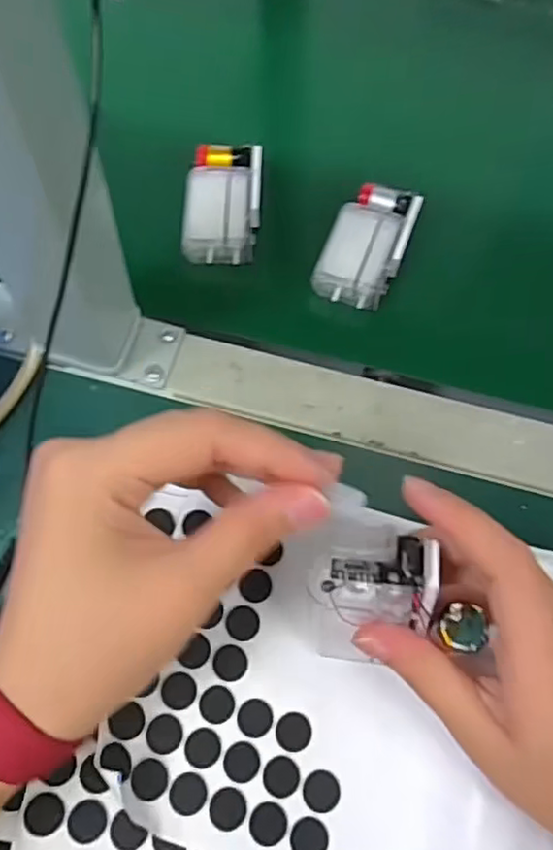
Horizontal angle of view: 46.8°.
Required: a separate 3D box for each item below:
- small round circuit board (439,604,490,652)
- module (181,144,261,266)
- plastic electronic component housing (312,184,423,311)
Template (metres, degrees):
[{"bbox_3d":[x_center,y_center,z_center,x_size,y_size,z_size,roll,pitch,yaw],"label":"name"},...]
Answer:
[{"bbox_3d":[0.062,0.067,0.214,0.015,0.005,0.015,0,64,0],"label":"small round circuit board"},{"bbox_3d":[-0.032,-0.132,0.378,0.043,0.022,0.074,3,68,-1],"label":"module"},{"bbox_3d":[0.053,-0.106,0.374,0.044,0.019,0.076,21,69,6],"label":"plastic electronic component housing"}]

